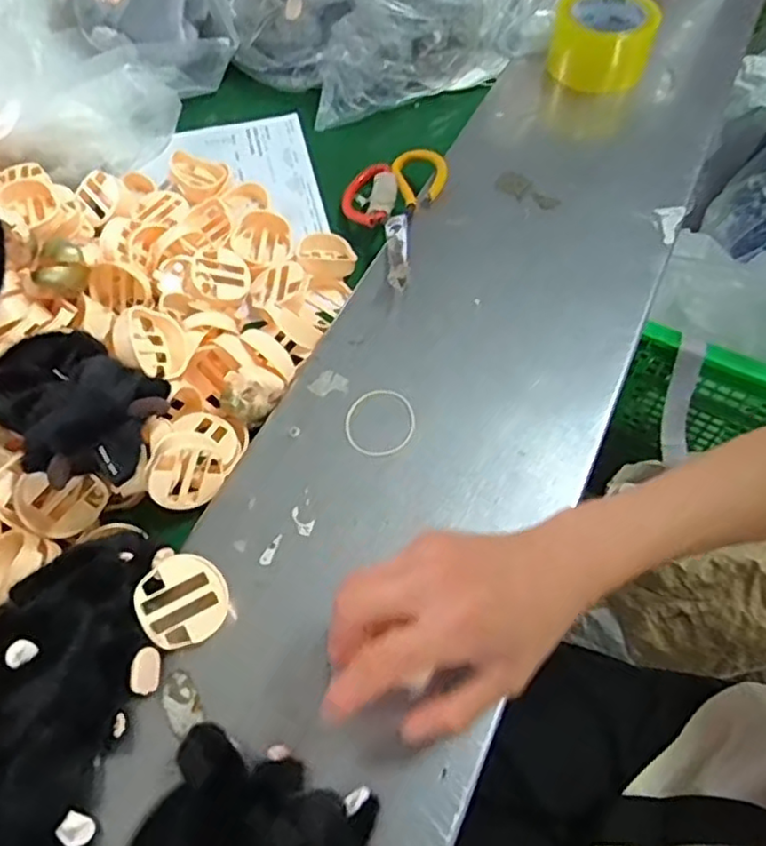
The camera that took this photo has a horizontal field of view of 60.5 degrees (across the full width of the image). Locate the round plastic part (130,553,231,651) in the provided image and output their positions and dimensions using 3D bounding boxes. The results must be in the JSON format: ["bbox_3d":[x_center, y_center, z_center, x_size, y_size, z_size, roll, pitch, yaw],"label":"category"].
[{"bbox_3d":[-0.129,0.115,0.423,0.055,0.010,0.056,3,74,-9],"label":"round plastic part"}]

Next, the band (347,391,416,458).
[{"bbox_3d":[-0.002,-0.002,0.507,0.054,0.004,0.060,9,59,6],"label":"band"}]

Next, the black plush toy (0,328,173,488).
[{"bbox_3d":[-0.207,-0.018,0.442,0.137,0.041,0.094,40,68,21],"label":"black plush toy"}]

